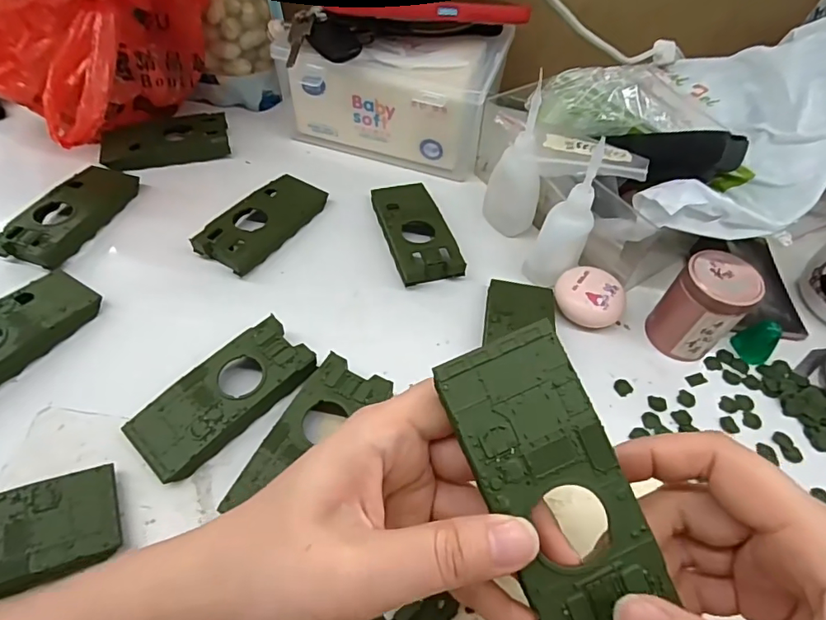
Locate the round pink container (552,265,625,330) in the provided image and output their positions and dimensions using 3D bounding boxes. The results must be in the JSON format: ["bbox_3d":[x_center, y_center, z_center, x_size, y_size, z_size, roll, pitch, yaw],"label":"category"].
[{"bbox_3d":[0.124,-0.007,0.358,0.048,0.026,0.040,29,55,17],"label":"round pink container"}]

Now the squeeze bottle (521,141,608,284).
[{"bbox_3d":[0.105,-0.064,0.340,0.034,0.097,0.034,25,54,14],"label":"squeeze bottle"}]

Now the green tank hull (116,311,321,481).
[{"bbox_3d":[-0.109,0.052,0.297,0.053,0.021,0.102,38,58,23],"label":"green tank hull"}]

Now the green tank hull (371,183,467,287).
[{"bbox_3d":[0.001,-0.064,0.393,0.045,0.013,0.104,-12,54,-14],"label":"green tank hull"}]

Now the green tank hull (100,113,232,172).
[{"bbox_3d":[-0.215,-0.147,0.441,0.102,0.021,0.048,-16,55,-16],"label":"green tank hull"}]

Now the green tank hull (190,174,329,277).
[{"bbox_3d":[-0.115,-0.072,0.391,0.046,0.015,0.106,27,55,16],"label":"green tank hull"}]

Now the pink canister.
[{"bbox_3d":[0.187,-0.001,0.331,0.044,0.069,0.038,38,58,23],"label":"pink canister"}]

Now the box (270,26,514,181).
[{"bbox_3d":[-0.017,-0.191,0.447,0.173,0.086,0.097,17,53,8],"label":"box"}]

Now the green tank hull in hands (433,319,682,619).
[{"bbox_3d":[0.047,0.058,0.168,0.044,0.013,0.101,-20,83,-19],"label":"green tank hull in hands"}]

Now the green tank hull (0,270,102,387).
[{"bbox_3d":[-0.254,0.018,0.317,0.048,0.023,0.103,29,55,17],"label":"green tank hull"}]

